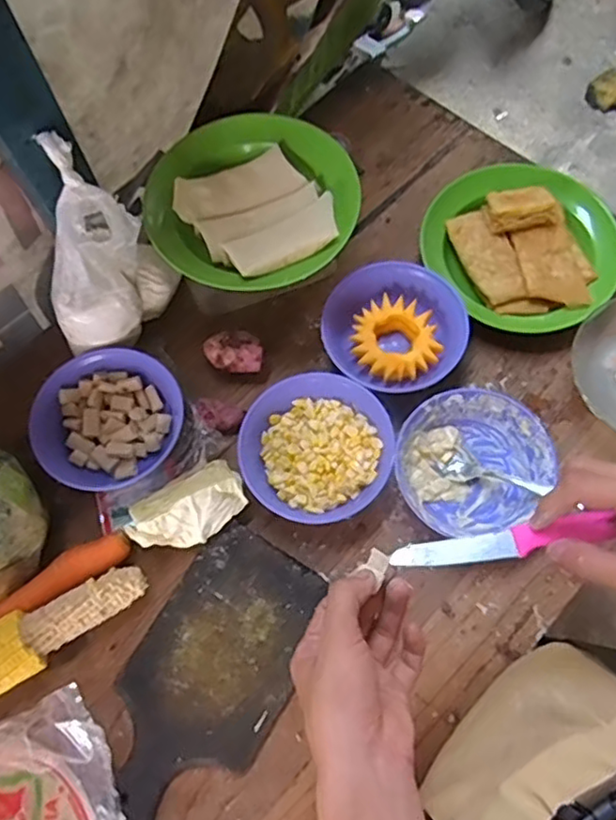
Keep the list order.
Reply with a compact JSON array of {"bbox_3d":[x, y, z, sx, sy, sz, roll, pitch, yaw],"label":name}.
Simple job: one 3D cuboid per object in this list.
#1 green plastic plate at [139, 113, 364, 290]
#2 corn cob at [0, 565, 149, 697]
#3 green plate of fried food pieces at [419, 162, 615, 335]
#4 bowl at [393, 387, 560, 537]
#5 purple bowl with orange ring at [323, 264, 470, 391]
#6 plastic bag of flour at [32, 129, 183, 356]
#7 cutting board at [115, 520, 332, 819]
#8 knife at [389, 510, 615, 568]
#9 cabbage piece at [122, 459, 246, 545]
[{"bbox_3d":[-0.050,-0.216,0.657,0.202,0.045,0.213,0,73,0],"label":"green plastic plate"},{"bbox_3d":[-0.228,0.193,0.577,0.172,0.045,0.057,-31,75,-8],"label":"corn cob"},{"bbox_3d":[0.235,-0.180,0.715,0.199,0.048,0.202,0,73,0],"label":"green plate of fried food pieces"},{"bbox_3d":[0.155,0.053,0.638,0.144,0.057,0.134,0,73,0],"label":"bowl"},{"bbox_3d":[0.089,-0.080,0.687,0.142,0.058,0.133,0,73,0],"label":"purple bowl with orange ring"},{"bbox_3d":[-0.194,-0.135,0.619,0.090,0.171,0.129,16,74,5],"label":"plastic bag of flour"},{"bbox_3d":[-0.086,0.235,0.579,0.134,0.014,0.243,29,76,9],"label":"cutting board"},{"bbox_3d":[0.134,0.089,0.433,0.153,0.011,0.020,-9,73,-5],"label":"knife"},{"bbox_3d":[-0.115,0.094,0.609,0.114,0.056,0.064,-31,75,-9],"label":"cabbage piece"}]

